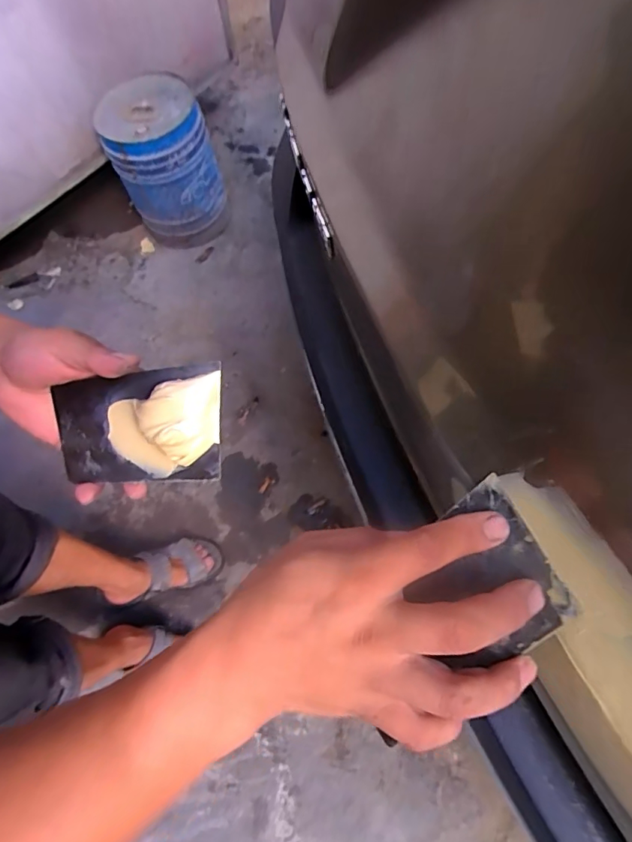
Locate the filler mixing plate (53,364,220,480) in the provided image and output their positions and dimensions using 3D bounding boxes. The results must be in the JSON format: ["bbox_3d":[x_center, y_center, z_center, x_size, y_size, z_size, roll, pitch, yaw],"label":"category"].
[{"bbox_3d":[-0.121,0.006,0.314,0.131,0.022,0.071,-4,98,24],"label":"filler mixing plate"}]

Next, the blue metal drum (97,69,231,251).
[{"bbox_3d":[-0.391,-0.661,1.304,0.250,0.367,0.230,-2,68,5],"label":"blue metal drum"}]

